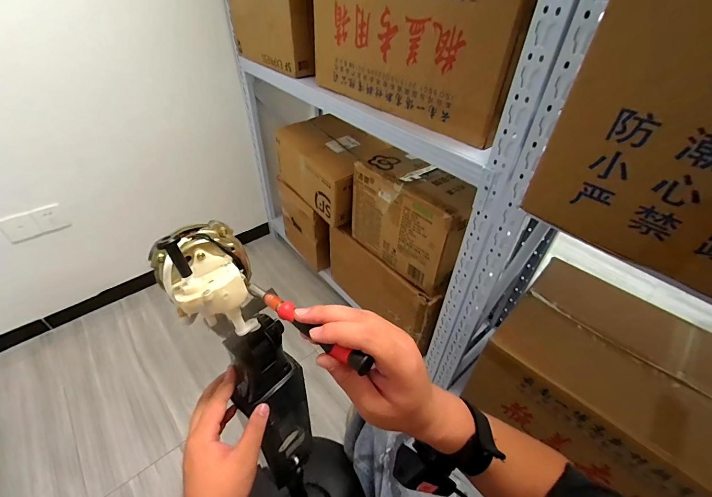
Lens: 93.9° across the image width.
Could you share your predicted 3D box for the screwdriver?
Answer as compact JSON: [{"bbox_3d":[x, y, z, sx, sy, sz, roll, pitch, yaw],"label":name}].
[{"bbox_3d":[-0.047,0.061,0.282,0.149,0.014,0.017,24,45,37],"label":"screwdriver"}]

